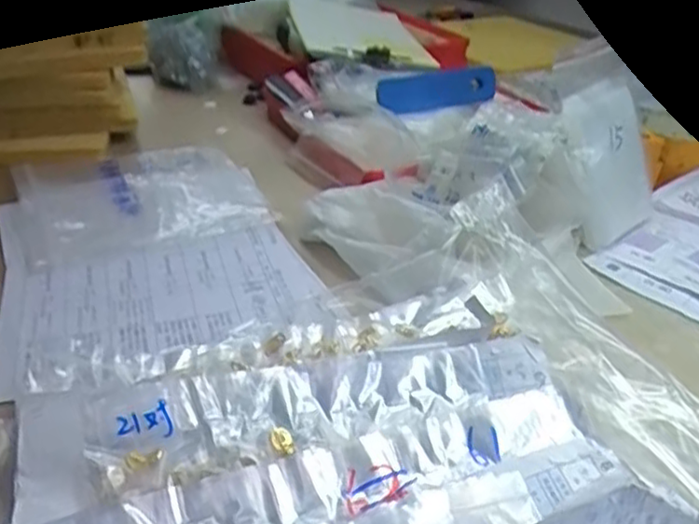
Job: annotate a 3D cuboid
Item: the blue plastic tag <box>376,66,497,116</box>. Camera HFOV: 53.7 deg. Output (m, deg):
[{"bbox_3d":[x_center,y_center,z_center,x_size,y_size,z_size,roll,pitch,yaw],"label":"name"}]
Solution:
[{"bbox_3d":[0.092,-0.177,0.715,0.126,0.037,0.011,-11,19,-9],"label":"blue plastic tag"}]

